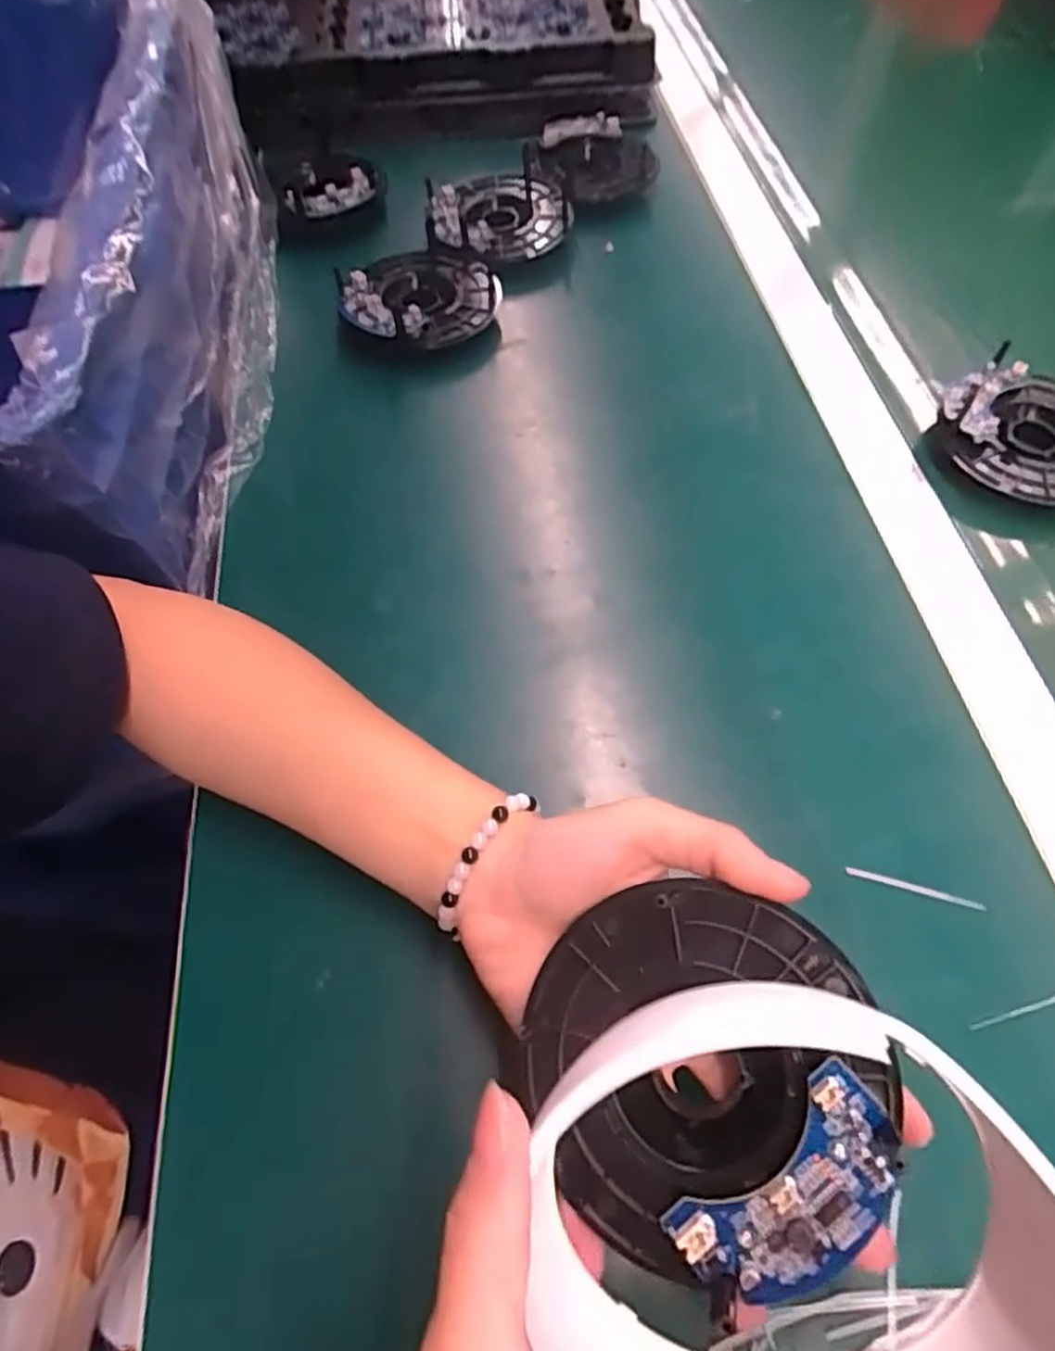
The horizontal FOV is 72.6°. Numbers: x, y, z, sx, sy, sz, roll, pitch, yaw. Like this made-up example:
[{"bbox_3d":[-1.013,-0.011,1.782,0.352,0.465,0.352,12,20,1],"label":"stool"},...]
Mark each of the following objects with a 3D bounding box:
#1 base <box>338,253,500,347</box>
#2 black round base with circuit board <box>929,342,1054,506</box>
[{"bbox_3d":[-0.065,-0.241,0.455,0.086,0.030,0.099,27,64,17],"label":"base"},{"bbox_3d":[0.283,-0.137,0.402,0.097,0.027,0.099,-1,59,1],"label":"black round base with circuit board"}]

